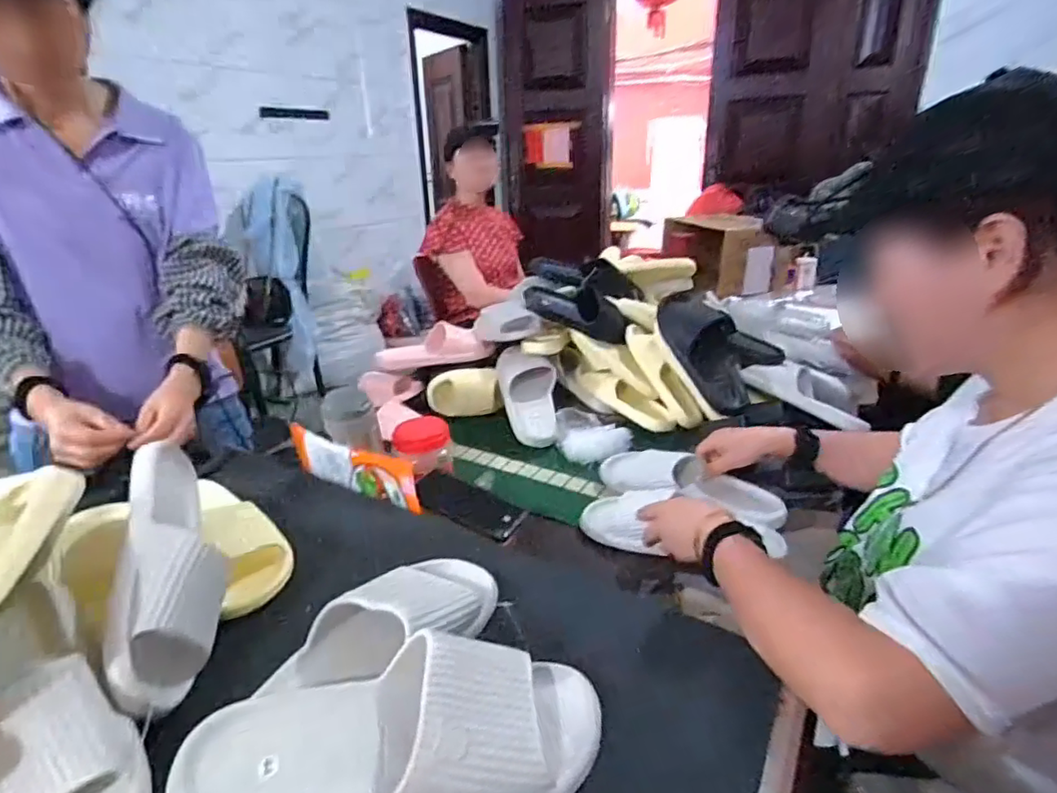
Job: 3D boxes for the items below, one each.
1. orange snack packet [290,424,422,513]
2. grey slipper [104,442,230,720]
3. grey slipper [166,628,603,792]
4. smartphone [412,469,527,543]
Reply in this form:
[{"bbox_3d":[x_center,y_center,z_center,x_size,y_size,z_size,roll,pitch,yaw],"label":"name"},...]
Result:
[{"bbox_3d":[-0.250,0.099,0.801,0.240,0.070,0.016,12,27,28],"label":"orange snack packet"},{"bbox_3d":[-0.315,0.151,0.517,0.071,0.089,0.264,-10,47,-20],"label":"grey slipper"},{"bbox_3d":[-0.086,0.234,0.390,0.279,0.073,0.113,-7,24,-13],"label":"grey slipper"},{"bbox_3d":[-0.087,0.148,0.796,0.172,0.015,0.075,15,28,32],"label":"smartphone"}]

